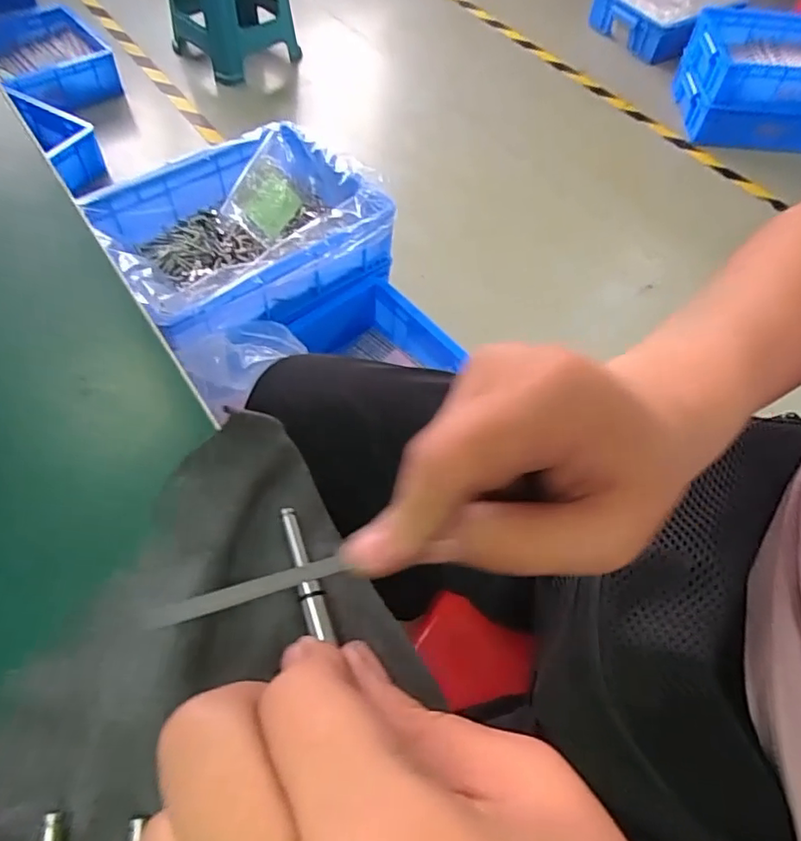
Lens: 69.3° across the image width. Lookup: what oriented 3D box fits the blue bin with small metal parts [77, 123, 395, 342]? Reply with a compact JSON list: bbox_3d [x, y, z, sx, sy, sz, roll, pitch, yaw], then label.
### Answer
[{"bbox_3d":[-0.243,-0.291,0.913,0.396,0.134,0.289,-34,65,-21],"label":"blue bin with small metal parts"}]

